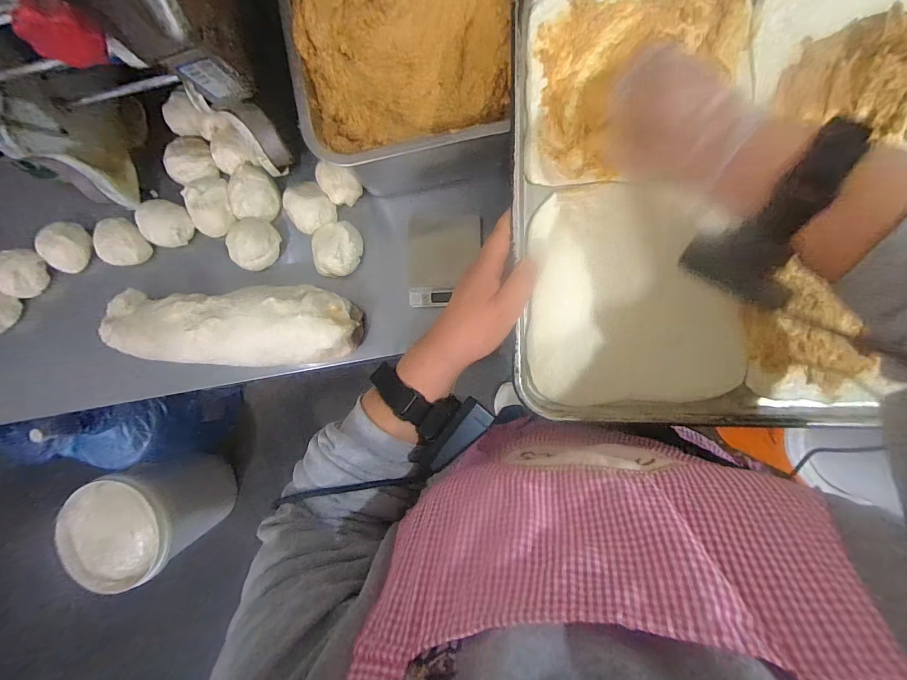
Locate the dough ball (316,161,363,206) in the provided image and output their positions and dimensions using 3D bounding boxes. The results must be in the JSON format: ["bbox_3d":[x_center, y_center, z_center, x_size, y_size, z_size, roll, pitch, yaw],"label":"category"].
[{"bbox_3d":[-0.159,-0.217,0.528,0.047,0.041,0.059,-41,86,2],"label":"dough ball"}]

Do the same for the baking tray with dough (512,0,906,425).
[{"bbox_3d":[0.355,-0.140,0.322,0.603,0.034,0.400,-2,88,4],"label":"baking tray with dough"}]

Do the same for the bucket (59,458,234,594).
[{"bbox_3d":[-0.849,0.499,1.120,0.290,0.340,0.285,0,88,4],"label":"bucket"}]

